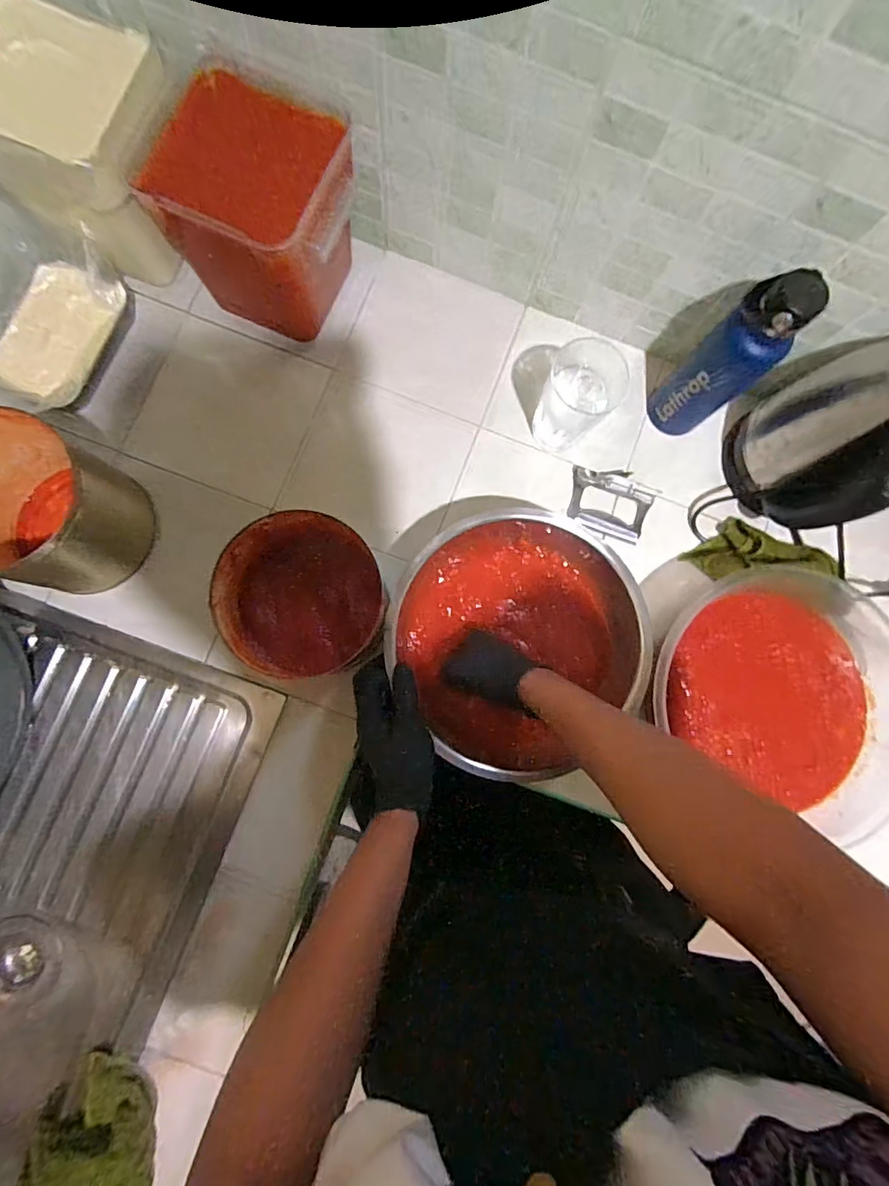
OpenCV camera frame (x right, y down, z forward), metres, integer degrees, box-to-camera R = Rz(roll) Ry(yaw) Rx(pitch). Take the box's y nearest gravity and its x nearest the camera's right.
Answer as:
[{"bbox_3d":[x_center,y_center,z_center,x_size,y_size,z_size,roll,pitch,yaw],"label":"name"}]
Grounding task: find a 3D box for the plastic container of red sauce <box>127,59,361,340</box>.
[{"bbox_3d":[-0.193,-0.397,0.567,0.168,0.181,0.133,23,83,-1],"label":"plastic container of red sauce"}]

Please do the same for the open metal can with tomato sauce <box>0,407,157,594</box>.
[{"bbox_3d":[-0.433,-0.085,0.536,0.150,0.143,0.165,0,84,-3],"label":"open metal can with tomato sauce"}]

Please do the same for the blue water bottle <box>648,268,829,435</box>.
[{"bbox_3d":[0.306,-0.250,0.562,0.063,0.236,0.072,-42,88,-7],"label":"blue water bottle"}]

